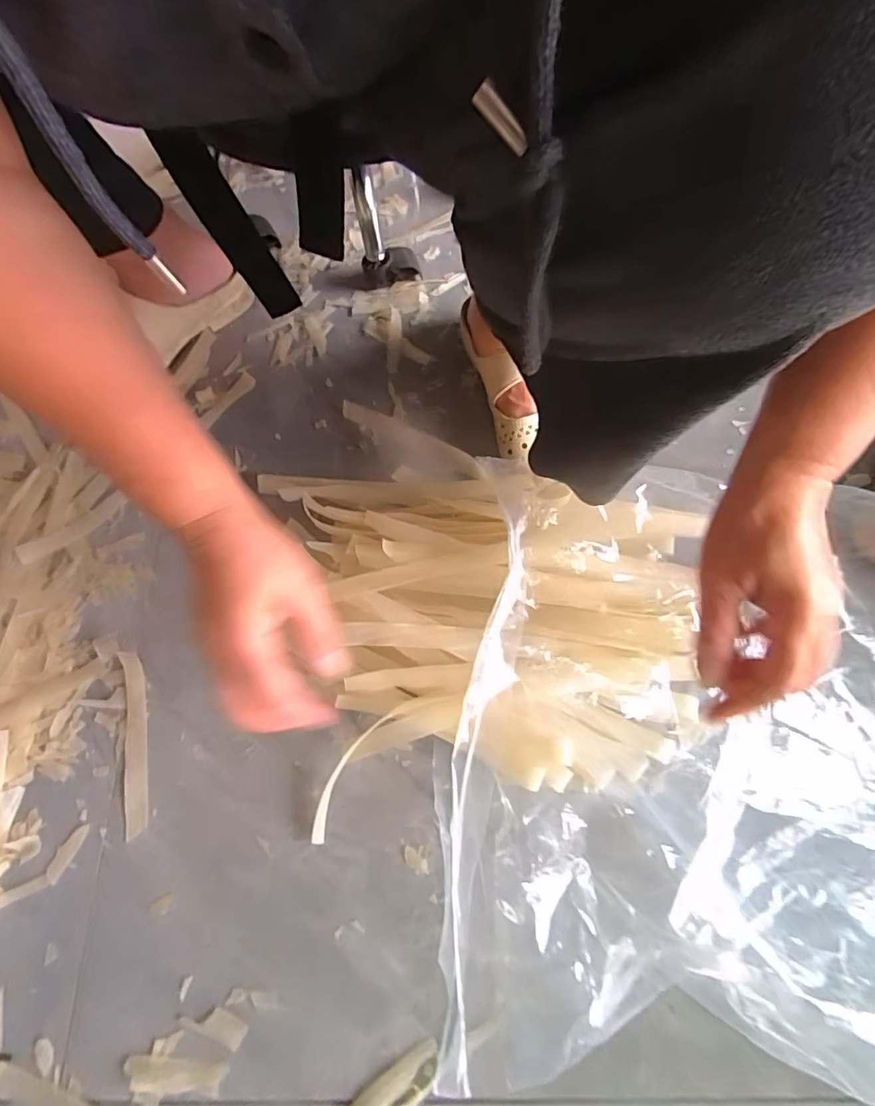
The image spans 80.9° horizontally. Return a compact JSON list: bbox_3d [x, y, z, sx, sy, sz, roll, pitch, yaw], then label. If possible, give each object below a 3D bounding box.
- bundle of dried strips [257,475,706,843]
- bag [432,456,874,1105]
[{"bbox_3d":[0.043,0.053,0.406,0.309,0.057,0.285,-7,68,0],"label":"bundle of dried strips"},{"bbox_3d":[0.245,0.117,0.328,0.471,0.124,0.348,4,68,5],"label":"bag"}]

